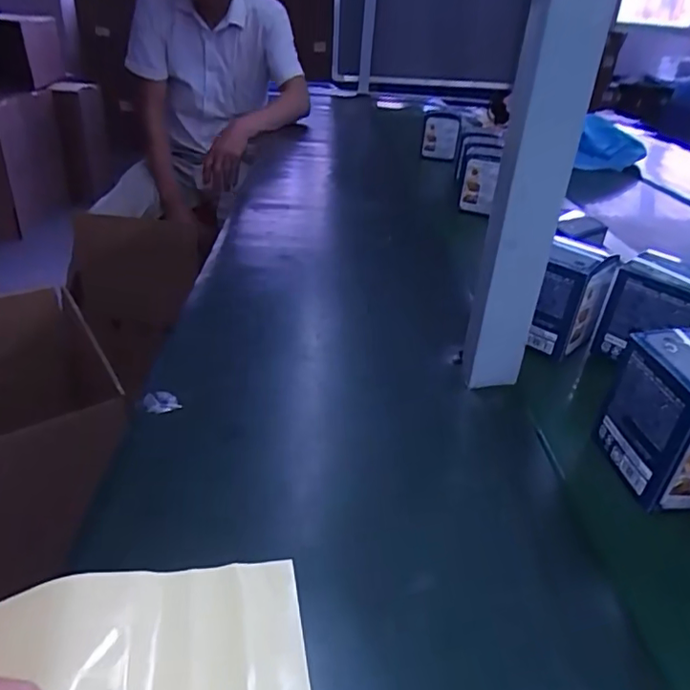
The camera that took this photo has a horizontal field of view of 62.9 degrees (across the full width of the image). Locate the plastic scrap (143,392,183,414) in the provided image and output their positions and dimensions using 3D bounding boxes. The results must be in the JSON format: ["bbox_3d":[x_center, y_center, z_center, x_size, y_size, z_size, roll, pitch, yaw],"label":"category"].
[{"bbox_3d":[-0.142,0.044,0.437,0.026,0.010,0.017,-6,31,-22],"label":"plastic scrap"}]

